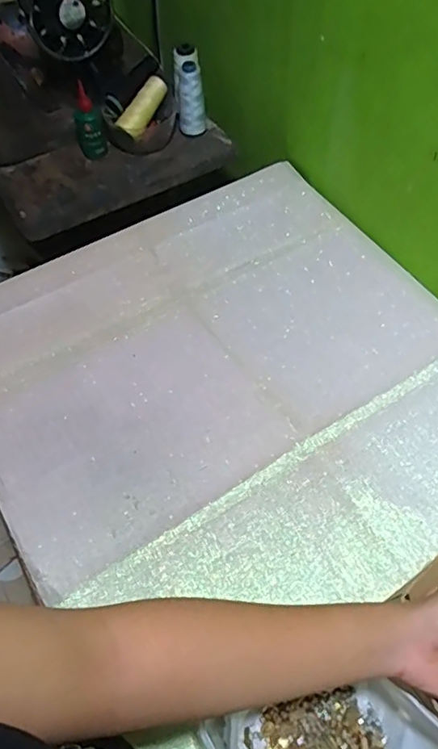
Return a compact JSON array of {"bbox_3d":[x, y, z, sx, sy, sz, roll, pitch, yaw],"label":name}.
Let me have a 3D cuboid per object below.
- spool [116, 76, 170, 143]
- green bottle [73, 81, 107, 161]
[{"bbox_3d":[-0.125,-0.443,0.900,0.035,0.033,0.113,29,81,19],"label":"spool"},{"bbox_3d":[-0.216,-0.412,0.889,0.044,0.107,0.046,-29,60,-16],"label":"green bottle"}]

